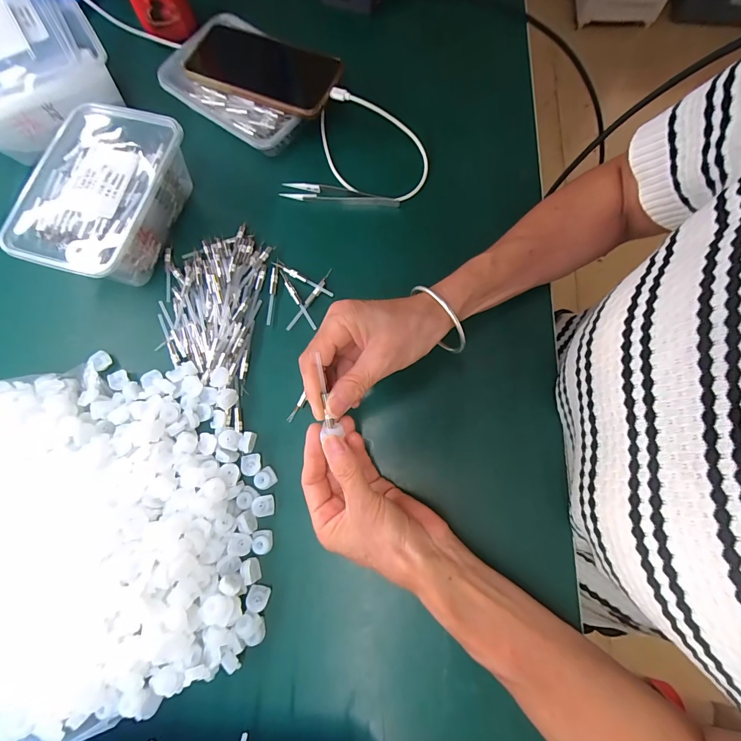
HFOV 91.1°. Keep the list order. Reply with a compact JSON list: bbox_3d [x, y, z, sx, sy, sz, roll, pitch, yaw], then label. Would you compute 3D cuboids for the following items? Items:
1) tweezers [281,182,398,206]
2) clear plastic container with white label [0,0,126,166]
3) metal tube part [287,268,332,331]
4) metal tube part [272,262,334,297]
[{"bbox_3d":[-0.033,-0.183,0.381,0.123,0.015,0.017,11,76,5],"label":"tweezers"},{"bbox_3d":[-0.390,-0.350,0.403,0.169,0.072,0.214,-31,76,-6],"label":"clear plastic container with white label"},{"bbox_3d":[-0.059,-0.070,0.357,0.008,0.007,0.075,33,78,8],"label":"metal tube part"},{"bbox_3d":[-0.068,-0.091,0.360,0.073,0.006,0.007,32,78,8],"label":"metal tube part"}]

